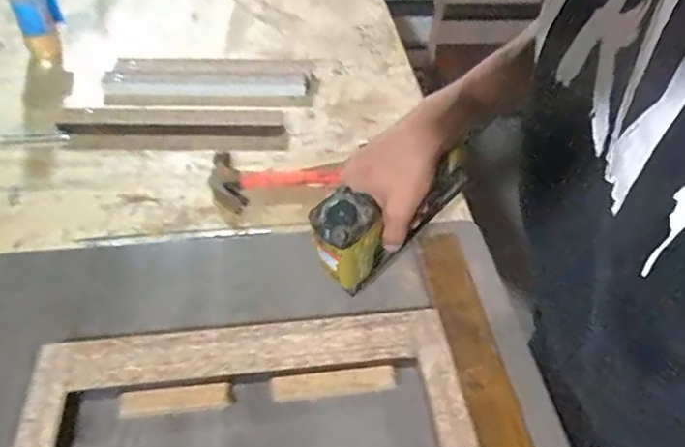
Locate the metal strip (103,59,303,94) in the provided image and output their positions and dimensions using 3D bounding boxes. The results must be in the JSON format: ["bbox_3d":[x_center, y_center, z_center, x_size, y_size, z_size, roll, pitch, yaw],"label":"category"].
[{"bbox_3d":[-0.213,-0.221,0.853,0.306,0.023,0.087,3,44,3],"label":"metal strip"}]

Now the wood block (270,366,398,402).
[{"bbox_3d":[-0.007,0.145,0.497,0.111,0.015,0.019,-4,44,-5],"label":"wood block"}]

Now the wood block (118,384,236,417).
[{"bbox_3d":[-0.144,0.155,0.481,0.095,0.013,0.018,-4,44,-5],"label":"wood block"}]

